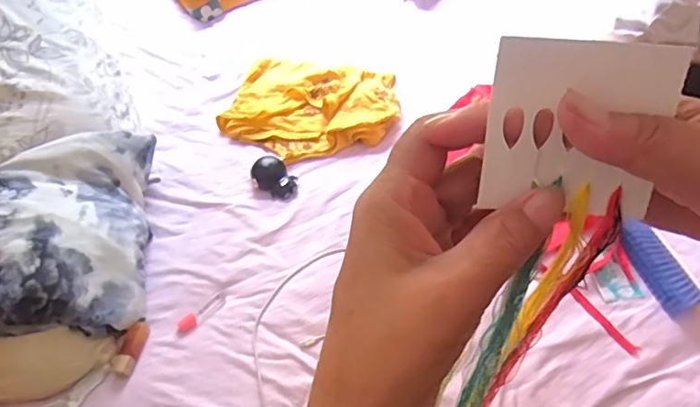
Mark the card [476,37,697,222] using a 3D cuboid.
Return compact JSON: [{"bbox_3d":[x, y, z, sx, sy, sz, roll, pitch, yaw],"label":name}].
[{"bbox_3d":[0.082,-0.026,0.191,0.062,0.062,0.004,5,22,3],"label":"card"}]

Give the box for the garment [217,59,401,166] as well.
[{"bbox_3d":[-0.076,-0.198,1.078,0.336,0.043,0.279,12,54,9],"label":"garment"}]

